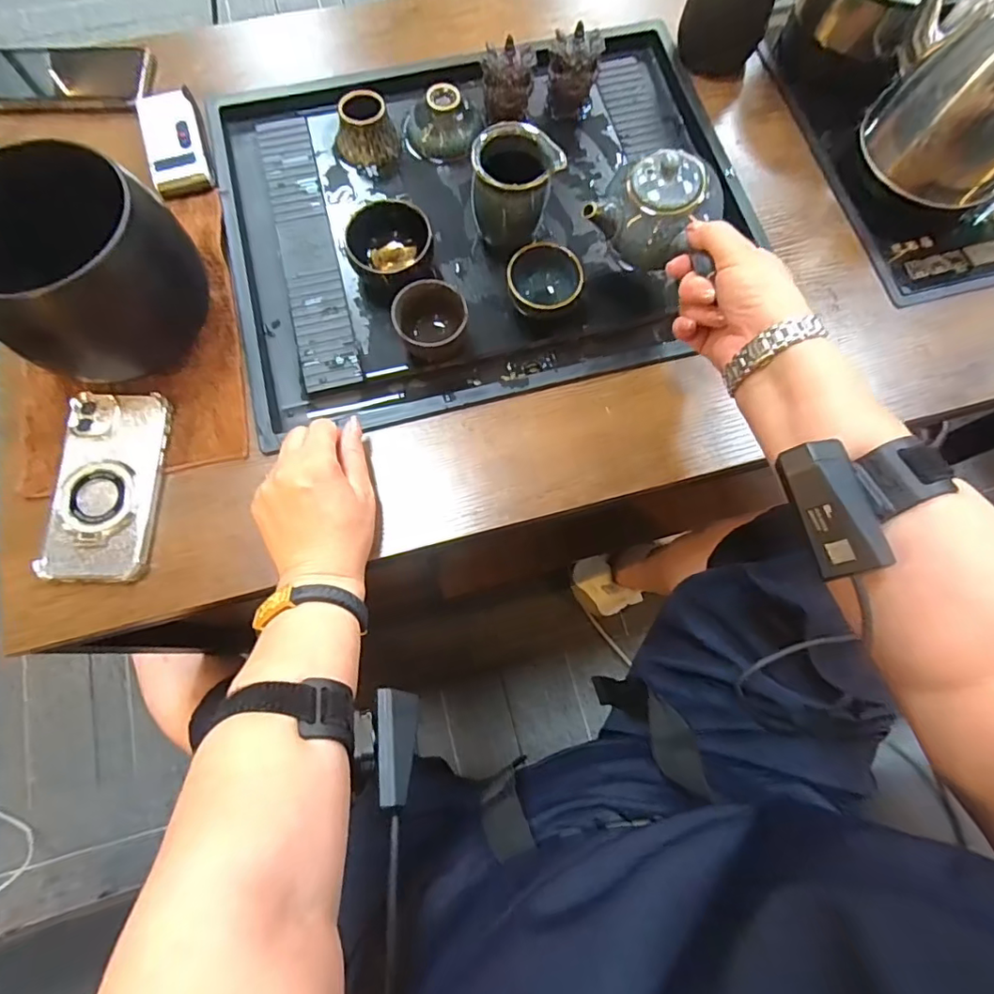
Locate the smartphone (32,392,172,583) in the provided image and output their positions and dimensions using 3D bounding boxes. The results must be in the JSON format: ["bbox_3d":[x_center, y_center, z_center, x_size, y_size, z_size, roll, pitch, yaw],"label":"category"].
[{"bbox_3d":[-0.300,-0.010,0.415,0.069,0.020,0.147,0,74,-1],"label":"smartphone"}]

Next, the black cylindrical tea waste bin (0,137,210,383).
[{"bbox_3d":[-0.305,-0.167,0.405,0.117,0.123,0.140,35,76,8],"label":"black cylindrical tea waste bin"}]

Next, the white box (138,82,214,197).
[{"bbox_3d":[-0.299,-0.330,0.505,0.049,0.024,0.106,-17,75,-6],"label":"white box"}]

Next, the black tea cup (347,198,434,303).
[{"bbox_3d":[-0.093,-0.215,0.475,0.070,0.046,0.065,0,74,-1],"label":"black tea cup"}]

